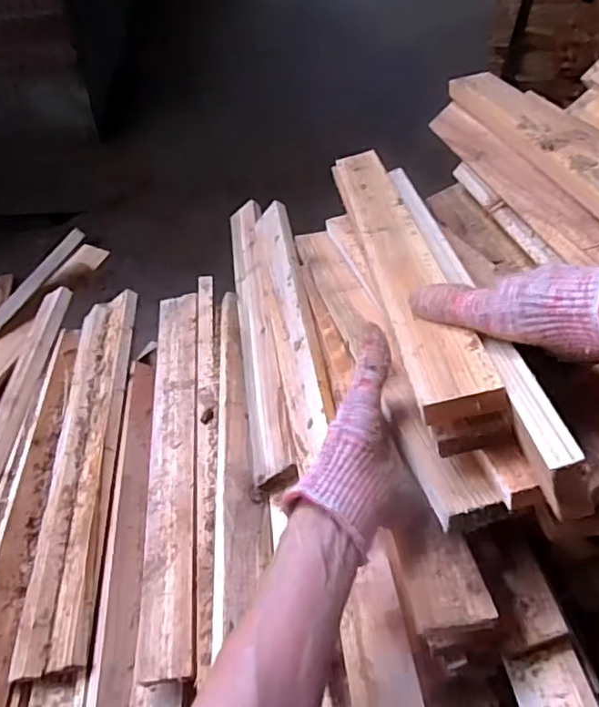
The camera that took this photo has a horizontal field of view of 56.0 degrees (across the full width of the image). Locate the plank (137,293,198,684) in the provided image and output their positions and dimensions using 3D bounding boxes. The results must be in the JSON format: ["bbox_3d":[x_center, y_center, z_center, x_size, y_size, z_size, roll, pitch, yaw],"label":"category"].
[{"bbox_3d":[-0.148,0.107,0.659,0.055,0.017,0.474,-4,52,-4],"label":"plank"}]

